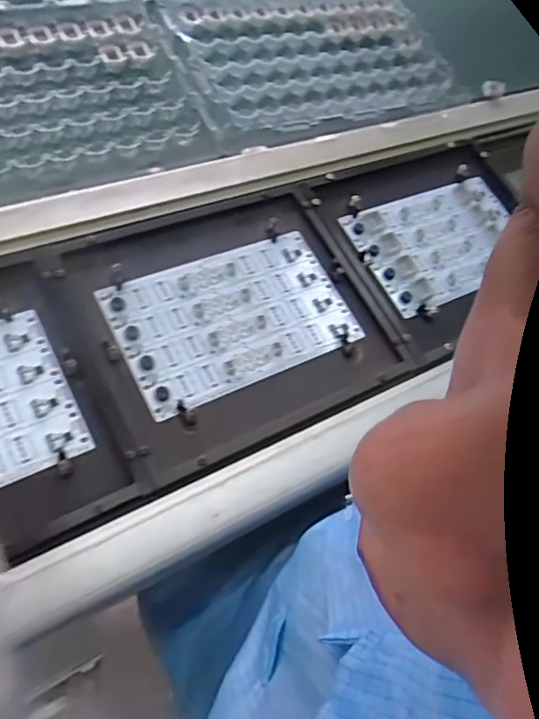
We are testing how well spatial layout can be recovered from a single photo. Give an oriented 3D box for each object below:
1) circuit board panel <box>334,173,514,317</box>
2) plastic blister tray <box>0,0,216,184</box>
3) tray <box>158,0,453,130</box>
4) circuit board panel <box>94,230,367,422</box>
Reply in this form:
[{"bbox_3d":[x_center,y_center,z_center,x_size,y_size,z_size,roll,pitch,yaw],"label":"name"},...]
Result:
[{"bbox_3d":[0.191,-0.133,0.624,0.217,0.005,0.129,-24,72,-25],"label":"circuit board panel"},{"bbox_3d":[-0.237,-0.265,0.545,0.330,0.018,0.219,-21,74,-25],"label":"plastic blister tray"},{"bbox_3d":[0.059,-0.373,0.685,0.330,0.011,0.209,-19,70,-22],"label":"tray"},{"bbox_3d":[-0.030,-0.041,0.514,0.211,0.004,0.125,-21,70,-24],"label":"circuit board panel"}]

